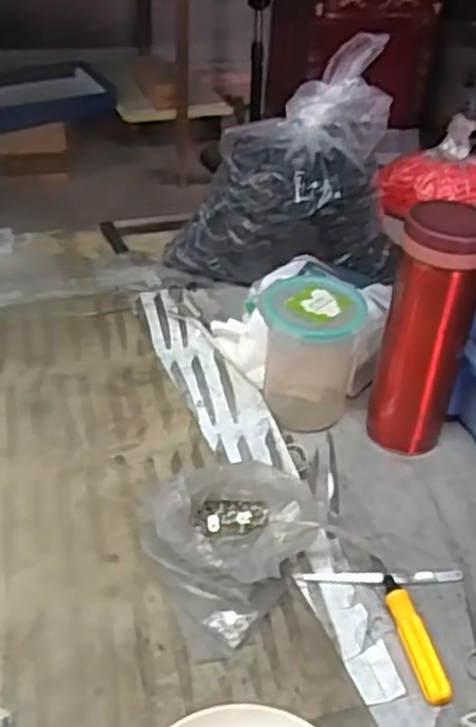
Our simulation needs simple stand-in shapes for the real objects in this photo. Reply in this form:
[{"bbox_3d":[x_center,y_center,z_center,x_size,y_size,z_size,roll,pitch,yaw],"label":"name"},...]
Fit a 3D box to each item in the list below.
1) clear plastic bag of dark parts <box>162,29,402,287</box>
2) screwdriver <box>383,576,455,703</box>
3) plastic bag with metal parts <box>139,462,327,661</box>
[{"bbox_3d":[0.042,-0.177,0.727,0.203,0.193,0.136,-3,38,-9],"label":"clear plastic bag of dark parts"},{"bbox_3d":[0.103,0.160,0.451,0.016,0.014,0.083,-6,38,-13],"label":"screwdriver"},{"bbox_3d":[-0.001,0.112,0.483,0.119,0.042,0.134,0,37,-5],"label":"plastic bag with metal parts"}]

